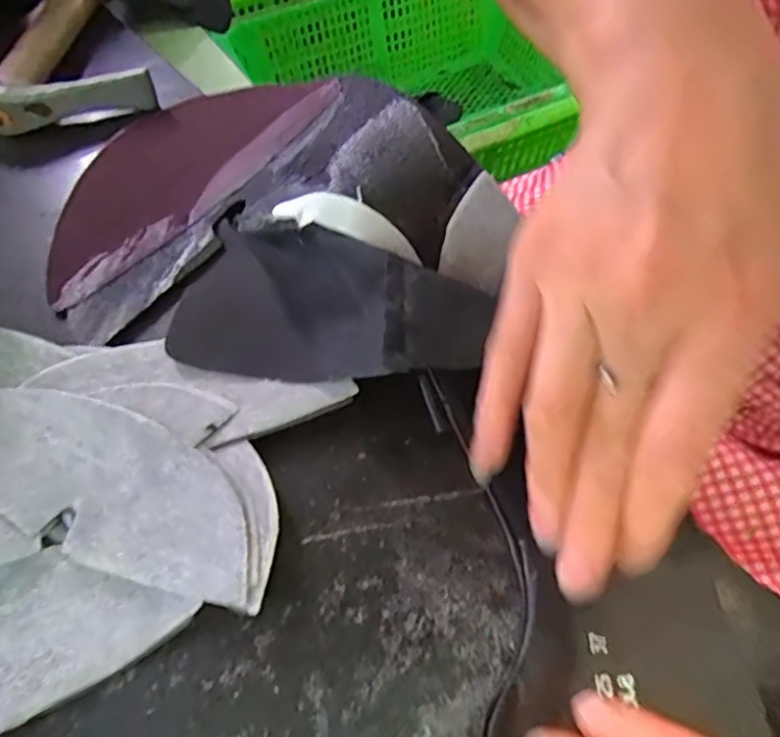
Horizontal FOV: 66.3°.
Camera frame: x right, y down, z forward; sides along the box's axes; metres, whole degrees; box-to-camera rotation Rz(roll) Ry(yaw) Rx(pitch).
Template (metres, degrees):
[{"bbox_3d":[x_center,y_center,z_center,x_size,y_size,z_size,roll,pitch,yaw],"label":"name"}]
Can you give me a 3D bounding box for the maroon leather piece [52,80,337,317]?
[{"bbox_3d":[-0.110,-0.105,0.304,0.158,0.014,0.097,-37,59,-9],"label":"maroon leather piece"}]

